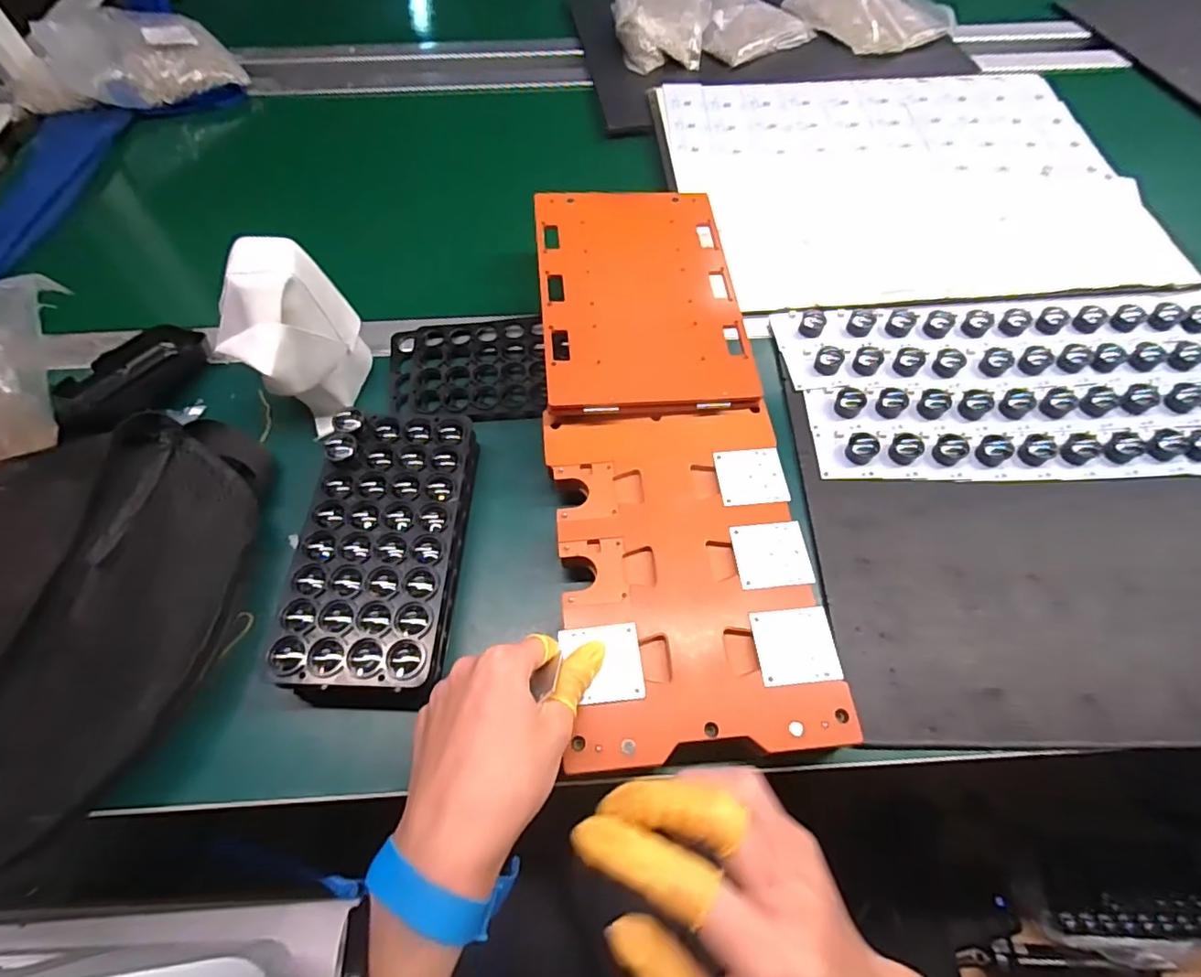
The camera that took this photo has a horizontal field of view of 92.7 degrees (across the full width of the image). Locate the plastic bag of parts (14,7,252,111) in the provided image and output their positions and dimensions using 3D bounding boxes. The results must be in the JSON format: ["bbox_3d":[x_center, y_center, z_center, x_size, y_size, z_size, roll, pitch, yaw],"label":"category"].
[{"bbox_3d":[-0.592,-0.536,0.708,0.258,0.055,0.198,-22,64,-11],"label":"plastic bag of parts"}]

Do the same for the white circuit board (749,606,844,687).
[{"bbox_3d":[0.118,0.095,0.347,0.047,0.004,0.044,-5,62,-2],"label":"white circuit board"}]

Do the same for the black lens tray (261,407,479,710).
[{"bbox_3d":[-0.147,0.041,0.393,0.101,0.046,0.202,2,62,2],"label":"black lens tray"}]

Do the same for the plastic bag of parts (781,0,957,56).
[{"bbox_3d":[0.354,-0.632,0.758,0.166,0.027,0.164,-19,63,-9],"label":"plastic bag of parts"}]

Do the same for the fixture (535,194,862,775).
[{"bbox_3d":[0.043,-0.053,0.420,0.160,0.021,0.449,-6,66,-2],"label":"fixture"}]

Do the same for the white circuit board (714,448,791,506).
[{"bbox_3d":[0.107,-0.009,0.407,0.046,0.004,0.044,-4,62,-2],"label":"white circuit board"}]

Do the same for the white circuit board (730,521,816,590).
[{"bbox_3d":[0.112,0.043,0.376,0.046,0.004,0.044,-5,62,-2],"label":"white circuit board"}]

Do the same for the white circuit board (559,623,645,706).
[{"bbox_3d":[0.001,0.105,0.343,0.046,0.004,0.044,-6,62,-2],"label":"white circuit board"}]

